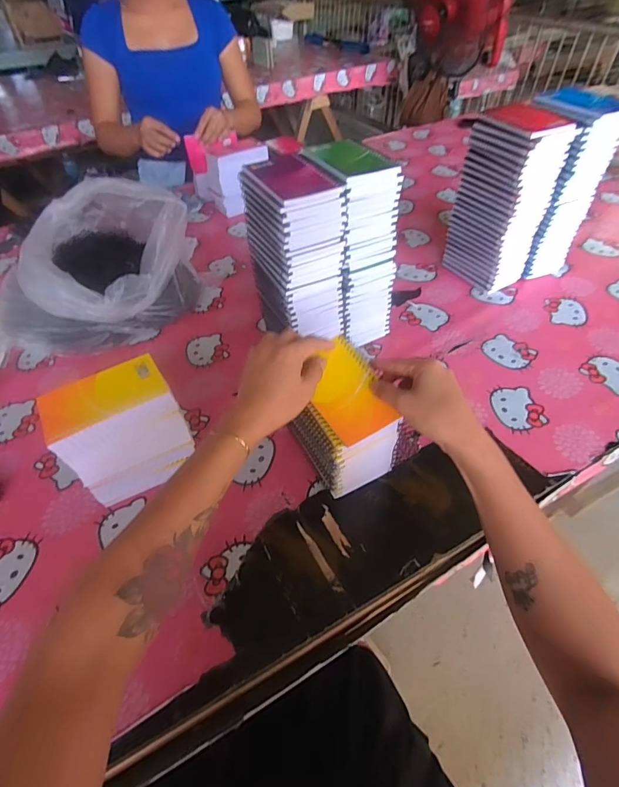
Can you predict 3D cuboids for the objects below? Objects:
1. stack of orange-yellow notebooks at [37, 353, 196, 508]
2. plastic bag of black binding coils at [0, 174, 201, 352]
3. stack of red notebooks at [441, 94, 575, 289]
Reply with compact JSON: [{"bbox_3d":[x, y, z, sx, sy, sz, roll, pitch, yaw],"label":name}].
[{"bbox_3d":[-0.222,0.051,0.513,0.131,0.153,0.081,-24,52,-17],"label":"stack of orange-yellow notebooks"},{"bbox_3d":[-0.397,-0.222,0.744,0.310,0.204,0.267,15,51,17],"label":"plastic bag of black binding coils"},{"bbox_3d":[0.350,-0.349,0.760,0.097,0.290,0.139,-26,51,-17],"label":"stack of red notebooks"}]

